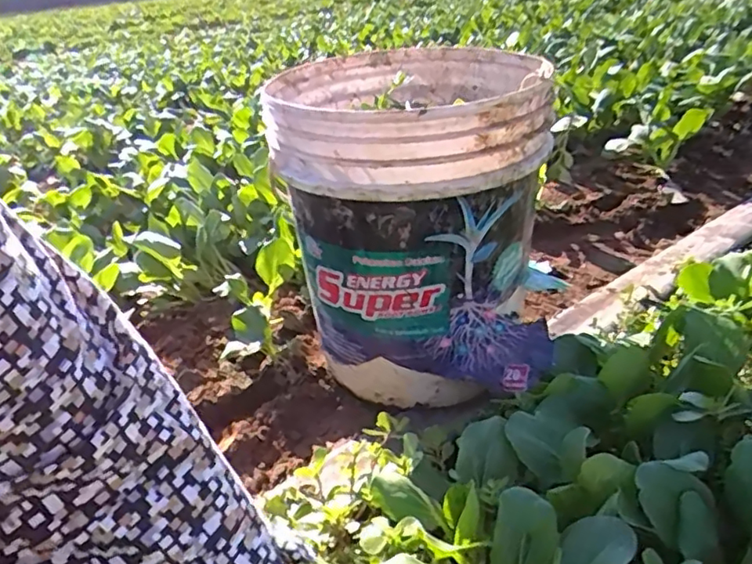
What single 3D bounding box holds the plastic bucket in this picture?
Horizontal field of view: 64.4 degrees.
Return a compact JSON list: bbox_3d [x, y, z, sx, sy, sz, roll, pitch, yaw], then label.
[{"bbox_3d":[0.040,-0.060,0.715,0.274,0.359,0.289,-4,27,2],"label":"plastic bucket"}]

